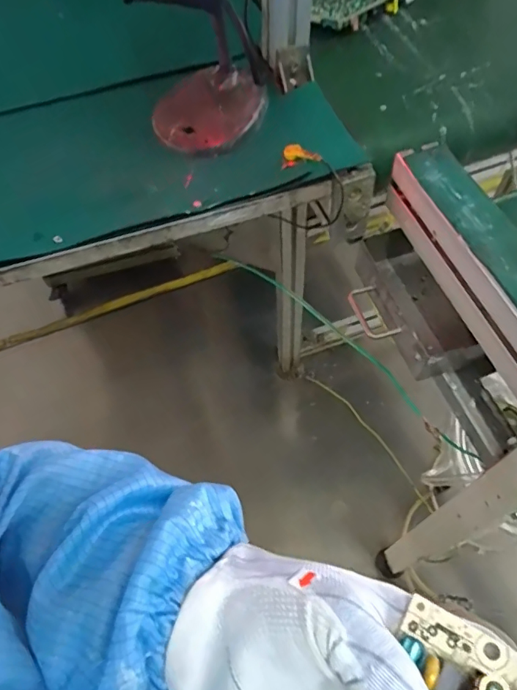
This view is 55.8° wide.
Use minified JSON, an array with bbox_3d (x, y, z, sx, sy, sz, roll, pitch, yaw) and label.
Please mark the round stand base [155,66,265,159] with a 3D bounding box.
[{"bbox_3d":[-0.051,-0.243,0.504,0.101,0.026,0.114,17,63,14],"label":"round stand base"}]

